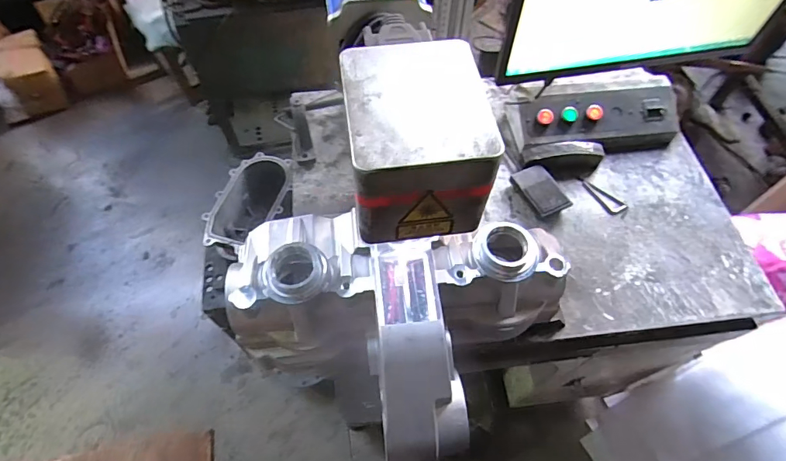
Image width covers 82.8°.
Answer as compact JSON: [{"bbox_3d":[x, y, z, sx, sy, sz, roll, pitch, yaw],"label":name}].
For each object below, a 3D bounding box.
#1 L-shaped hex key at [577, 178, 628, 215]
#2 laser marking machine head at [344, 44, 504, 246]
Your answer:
[{"bbox_3d":[0.392,-0.066,0.846,0.038,0.015,0.101,-35,65,-20],"label":"L-shaped hex key"},{"bbox_3d":[0.017,-0.068,0.346,0.101,0.088,0.123,-6,60,-4],"label":"laser marking machine head"}]

